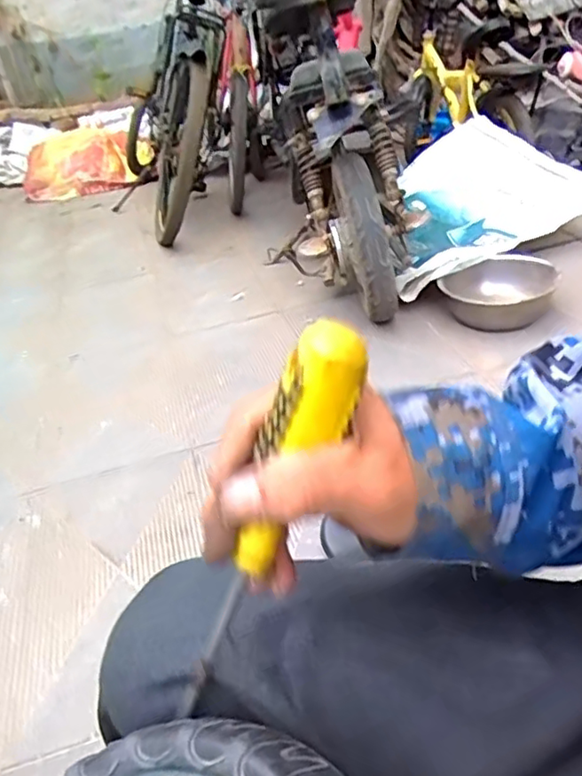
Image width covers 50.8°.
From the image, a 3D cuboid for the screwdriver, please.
[{"bbox_3d":[-0.014,0.060,0.258,0.025,0.191,0.021,13,24,-20],"label":"screwdriver"}]

